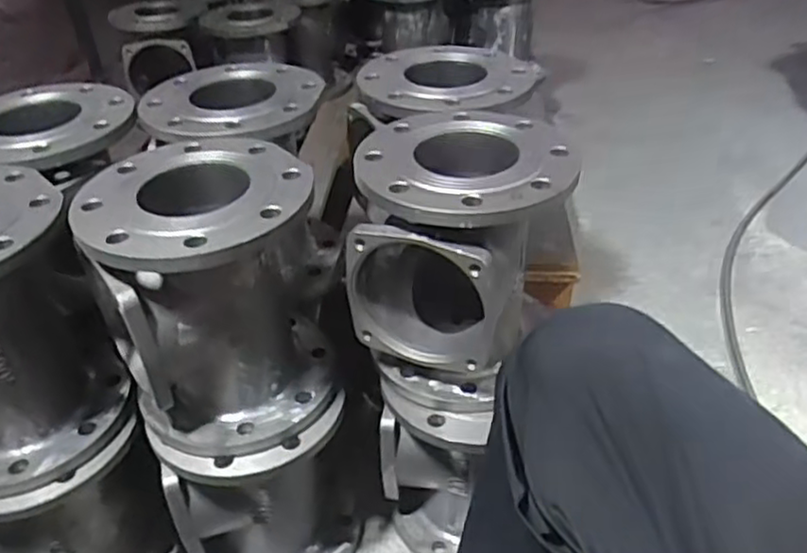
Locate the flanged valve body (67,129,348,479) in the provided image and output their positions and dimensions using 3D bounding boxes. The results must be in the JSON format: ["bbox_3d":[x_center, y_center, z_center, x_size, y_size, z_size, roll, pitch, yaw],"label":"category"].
[{"bbox_3d":[-0.187,0.028,0.718,0.198,0.262,0.215,-15,37,-16],"label":"flanged valve body"}]

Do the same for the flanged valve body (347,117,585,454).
[{"bbox_3d":[0.061,-0.006,0.749,0.195,0.262,0.213,-2,36,1],"label":"flanged valve body"}]

